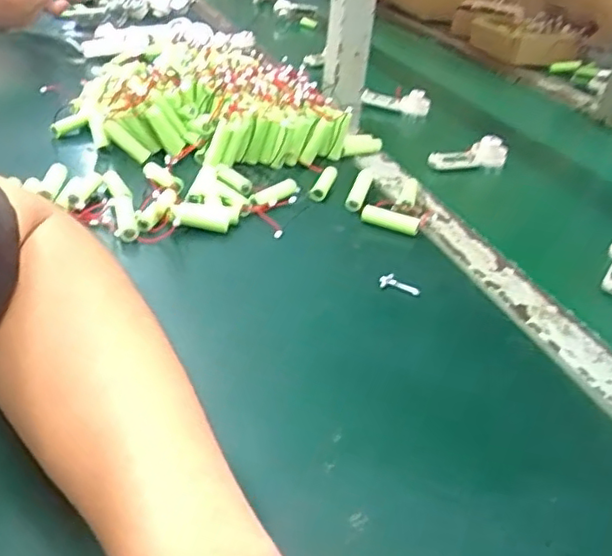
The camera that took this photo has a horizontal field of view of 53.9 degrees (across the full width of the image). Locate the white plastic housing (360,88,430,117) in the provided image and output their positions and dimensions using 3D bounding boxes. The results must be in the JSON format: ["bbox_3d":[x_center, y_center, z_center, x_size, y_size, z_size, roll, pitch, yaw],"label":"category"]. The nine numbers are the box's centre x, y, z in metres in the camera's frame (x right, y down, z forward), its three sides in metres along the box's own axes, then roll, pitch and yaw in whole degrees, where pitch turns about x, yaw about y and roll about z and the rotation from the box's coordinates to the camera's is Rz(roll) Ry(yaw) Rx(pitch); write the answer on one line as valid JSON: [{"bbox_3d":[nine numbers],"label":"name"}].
[{"bbox_3d":[0.127,-0.247,0.841,0.096,0.034,0.018,2,33,-4],"label":"white plastic housing"}]

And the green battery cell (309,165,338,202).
[{"bbox_3d":[0.016,-0.090,0.575,0.016,0.013,0.059,12,35,9],"label":"green battery cell"}]

